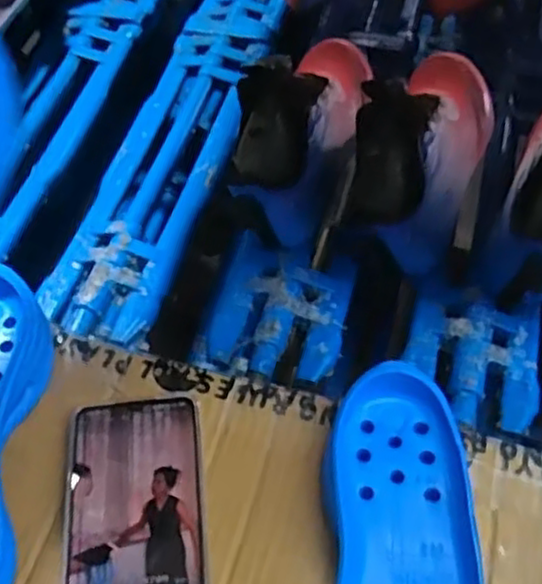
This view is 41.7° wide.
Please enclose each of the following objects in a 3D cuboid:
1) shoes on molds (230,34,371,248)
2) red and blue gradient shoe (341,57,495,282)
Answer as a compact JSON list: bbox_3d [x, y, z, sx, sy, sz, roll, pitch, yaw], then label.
[{"bbox_3d":[0.029,-0.140,0.580,0.087,0.110,0.220,8,56,7],"label":"shoes on molds"},{"bbox_3d":[0.124,-0.123,0.568,0.094,0.096,0.224,20,58,14],"label":"red and blue gradient shoe"}]

